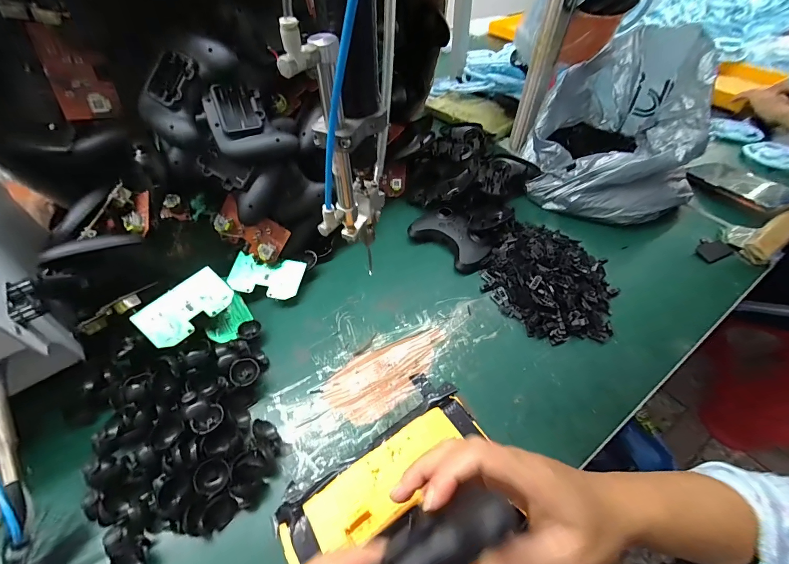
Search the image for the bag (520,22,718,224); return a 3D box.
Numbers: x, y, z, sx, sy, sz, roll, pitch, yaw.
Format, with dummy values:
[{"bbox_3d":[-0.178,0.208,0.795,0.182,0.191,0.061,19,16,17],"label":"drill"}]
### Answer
[{"bbox_3d":[0.364,-0.240,0.531,0.237,0.187,0.286,34,58,26],"label":"bag"}]

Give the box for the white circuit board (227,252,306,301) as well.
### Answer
[{"bbox_3d":[-0.166,-0.008,0.445,0.089,0.004,0.054,12,66,0],"label":"white circuit board"}]

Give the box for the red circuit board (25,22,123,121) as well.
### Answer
[{"bbox_3d":[-0.344,-0.225,0.372,0.054,0.088,0.016,-17,27,-26],"label":"red circuit board"}]

